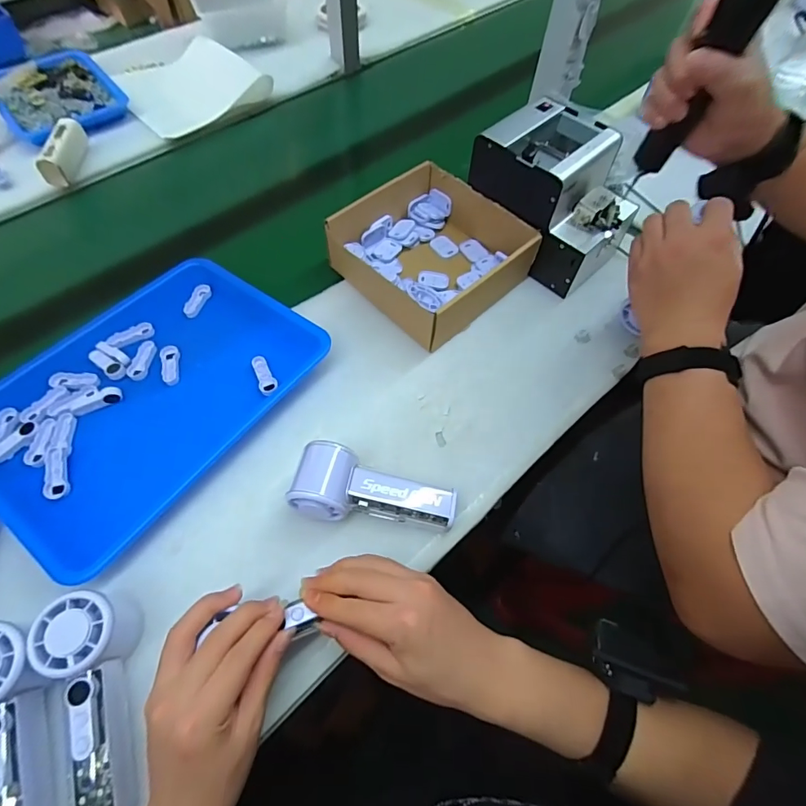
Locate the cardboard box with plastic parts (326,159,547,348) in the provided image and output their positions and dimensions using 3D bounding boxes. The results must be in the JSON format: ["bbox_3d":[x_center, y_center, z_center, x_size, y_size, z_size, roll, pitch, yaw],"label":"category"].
[{"bbox_3d":[0.035,-0.191,0.573,0.183,0.067,0.195,-38,69,-21],"label":"cardboard box with plastic parts"}]

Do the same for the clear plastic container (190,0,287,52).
[{"bbox_3d":[-0.309,-0.747,0.871,0.171,0.069,0.093,-16,63,-12],"label":"clear plastic container"}]

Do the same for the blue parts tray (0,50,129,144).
[{"bbox_3d":[-0.571,-0.509,0.743,0.175,0.029,0.205,-35,68,-20],"label":"blue parts tray"}]

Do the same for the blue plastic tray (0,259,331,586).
[{"bbox_3d":[-0.274,-0.020,0.484,0.248,0.029,0.330,34,65,15],"label":"blue plastic tray"}]

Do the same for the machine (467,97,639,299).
[{"bbox_3d":[0.197,-0.264,0.582,0.180,0.138,0.142,41,67,18],"label":"machine"}]

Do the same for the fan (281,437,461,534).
[{"bbox_3d":[-0.026,0.088,0.432,0.152,0.045,0.069,12,61,4],"label":"fan"}]

